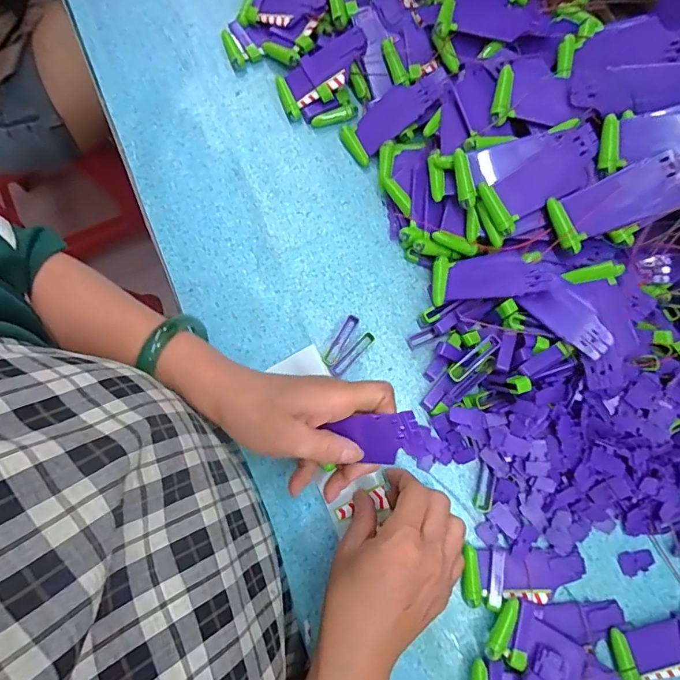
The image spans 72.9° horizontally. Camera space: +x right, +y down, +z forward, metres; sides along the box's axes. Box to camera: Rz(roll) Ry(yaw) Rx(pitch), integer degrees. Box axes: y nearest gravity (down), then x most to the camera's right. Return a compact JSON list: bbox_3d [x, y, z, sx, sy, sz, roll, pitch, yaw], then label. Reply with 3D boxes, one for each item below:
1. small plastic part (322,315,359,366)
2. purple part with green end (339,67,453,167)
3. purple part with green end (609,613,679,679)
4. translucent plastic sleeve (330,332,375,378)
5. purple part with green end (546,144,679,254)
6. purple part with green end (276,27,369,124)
[{"bbox_3d":[0.000,0.000,0.390,0.012,0.006,0.047,30,80,7],"label":"small plastic part"},{"bbox_3d":[0.049,-0.201,0.406,0.101,0.010,0.039,-31,79,19],"label":"purple part with green end"},{"bbox_3d":[0.243,0.224,0.331,0.094,0.021,0.040,-10,78,-1],"label":"purple part with green end"},{"bbox_3d":[0.010,0.012,0.387,0.047,0.006,0.010,-43,81,-7],"label":"translucent plastic sleeve"},{"bbox_3d":[0.198,-0.099,0.325,0.089,0.010,0.038,-26,78,24],"label":"purple part with green end"},{"bbox_3d":[-0.017,-0.242,0.414,0.090,0.009,0.046,-30,79,19],"label":"purple part with green end"}]

